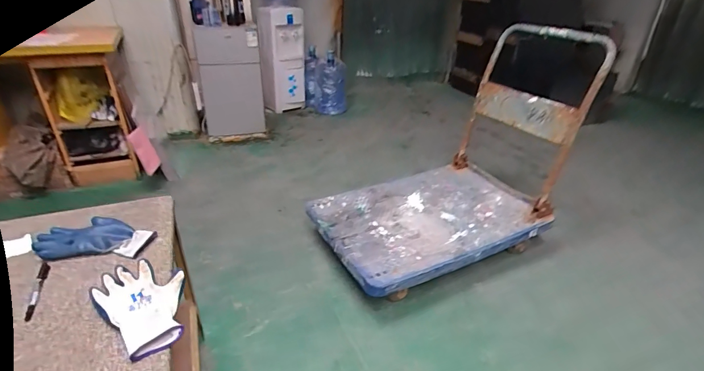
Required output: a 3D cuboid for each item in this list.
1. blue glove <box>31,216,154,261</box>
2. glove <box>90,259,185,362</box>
[{"bbox_3d":[-0.531,0.109,0.801,0.217,0.025,0.110,-2,30,-6],"label":"blue glove"},{"bbox_3d":[-0.346,0.195,0.654,0.195,0.033,0.129,25,37,35],"label":"glove"}]

